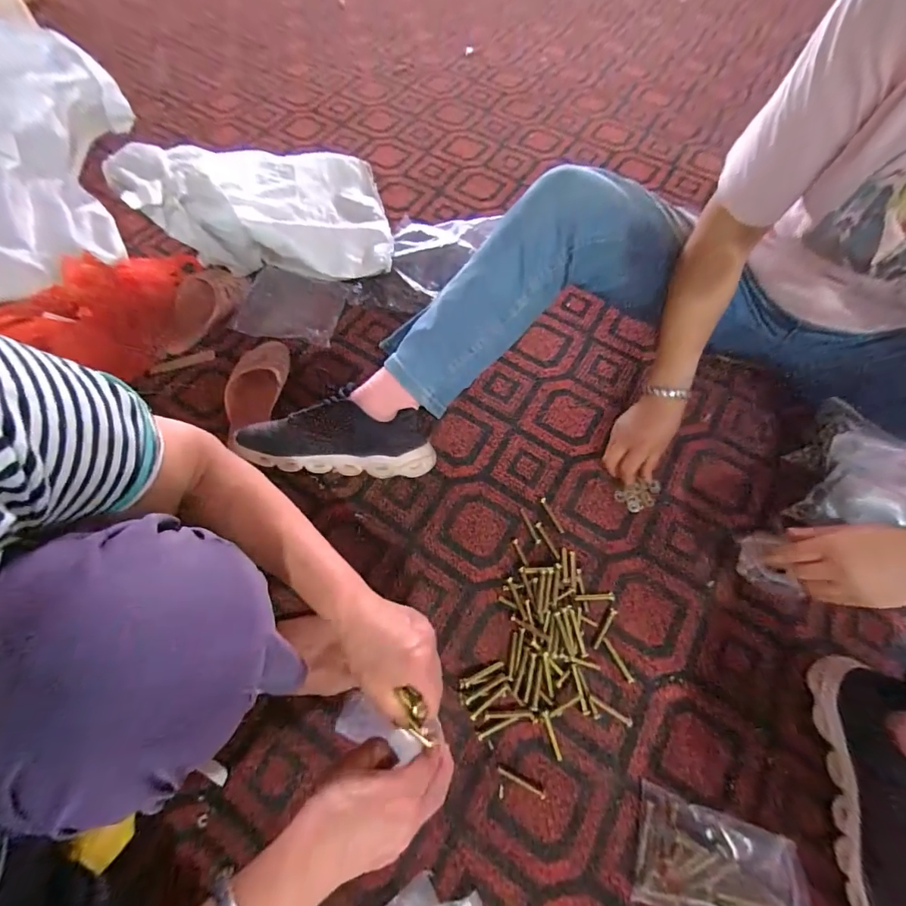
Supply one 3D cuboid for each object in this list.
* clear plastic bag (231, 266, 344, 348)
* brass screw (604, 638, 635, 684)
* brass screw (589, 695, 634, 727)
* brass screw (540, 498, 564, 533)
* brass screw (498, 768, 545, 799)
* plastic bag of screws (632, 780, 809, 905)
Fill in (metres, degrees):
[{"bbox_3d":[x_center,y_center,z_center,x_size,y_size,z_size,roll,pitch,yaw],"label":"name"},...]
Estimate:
[{"bbox_3d":[-0.280,-0.253,0.729,0.166,0.024,0.131,14,72,2],"label":"clear plastic bag"},{"bbox_3d":[0.195,0.245,0.498,0.009,0.005,0.053,-27,67,-14],"label":"brass screw"},{"bbox_3d":[0.179,0.293,0.478,0.053,0.005,0.008,26,66,11],"label":"brass screw"},{"bbox_3d":[0.138,0.087,0.585,0.008,0.004,0.053,-24,66,-13],"label":"brass screw"},{"bbox_3d":[0.074,0.355,0.454,0.053,0.004,0.006,24,65,10],"label":"brass screw"},{"bbox_3d":[0.262,0.414,0.416,0.148,0.022,0.097,17,64,7],"label":"plastic bag of screws"}]

